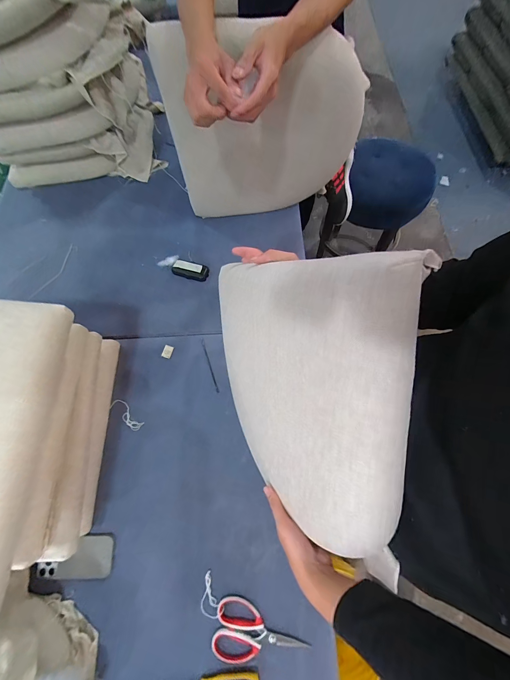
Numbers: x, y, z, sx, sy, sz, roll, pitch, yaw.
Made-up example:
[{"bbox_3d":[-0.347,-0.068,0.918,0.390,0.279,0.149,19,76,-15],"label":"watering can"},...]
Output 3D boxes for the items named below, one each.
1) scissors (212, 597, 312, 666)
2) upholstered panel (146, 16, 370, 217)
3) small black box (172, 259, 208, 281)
[{"bbox_3d":[0.010,0.587,0.542,0.181,0.018,0.096,13,71,7],"label":"scissors"},{"bbox_3d":[0.028,-0.481,0.690,0.443,0.425,0.089,-5,72,0],"label":"upholstered panel"},{"bbox_3d":[-0.191,-0.209,0.819,0.110,0.020,0.048,15,71,7],"label":"small black box"}]

